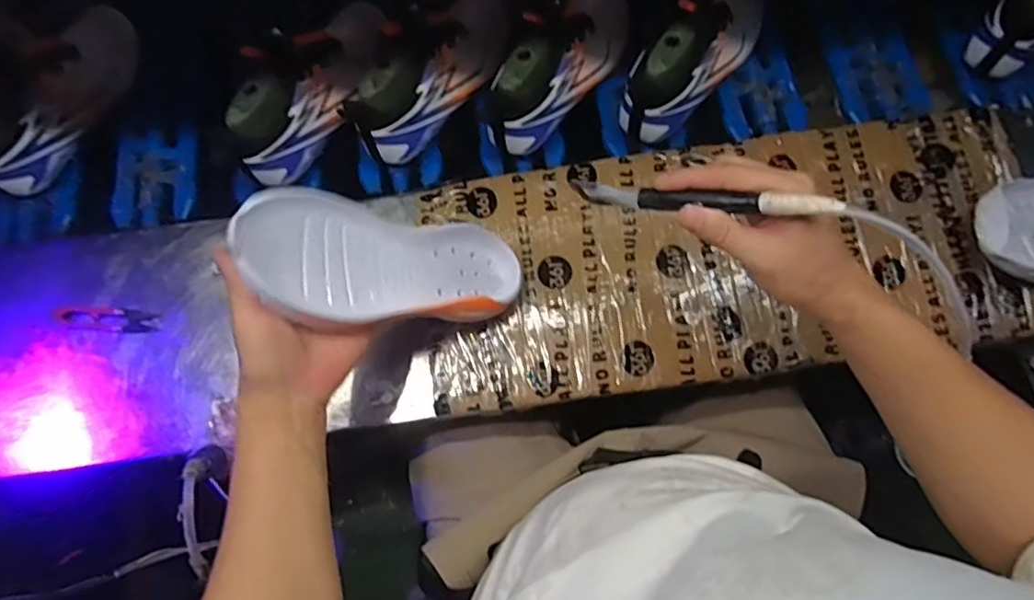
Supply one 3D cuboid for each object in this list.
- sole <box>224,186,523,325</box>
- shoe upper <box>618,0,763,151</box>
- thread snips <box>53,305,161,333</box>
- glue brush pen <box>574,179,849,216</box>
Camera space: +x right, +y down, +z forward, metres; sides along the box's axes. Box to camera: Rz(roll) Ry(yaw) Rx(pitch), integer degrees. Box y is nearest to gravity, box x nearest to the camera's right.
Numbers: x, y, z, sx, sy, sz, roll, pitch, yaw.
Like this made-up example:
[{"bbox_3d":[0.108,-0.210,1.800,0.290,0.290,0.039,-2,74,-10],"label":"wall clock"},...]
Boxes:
[{"bbox_3d":[-0.100,-0.030,0.490,0.259,0.036,0.089,6,69,-43],"label":"sole"},{"bbox_3d":[0.198,-0.278,0.635,0.077,0.106,0.236,37,81,11],"label":"shoe upper"},{"bbox_3d":[-0.406,0.018,0.590,0.100,0.004,0.024,3,76,4],"label":"thread snips"},{"bbox_3d":[0.119,-0.068,0.396,0.172,0.021,0.013,8,73,31],"label":"glue brush pen"}]

